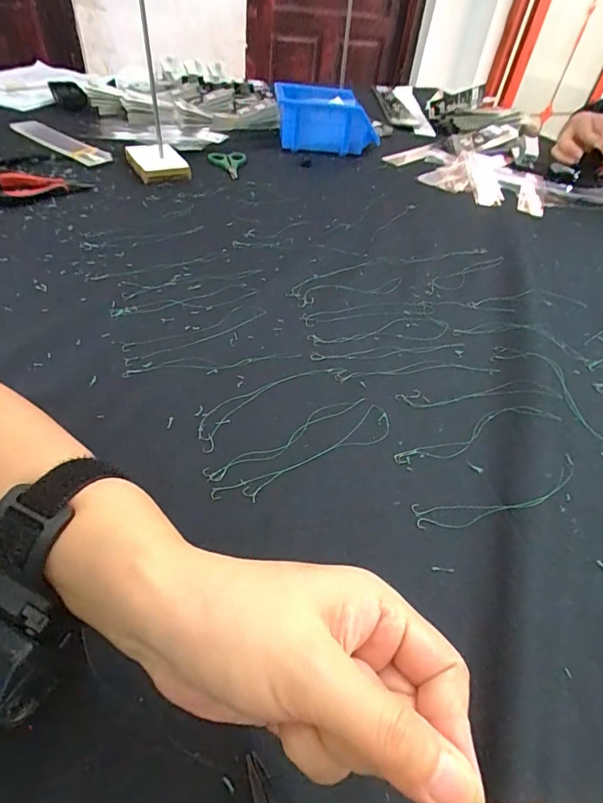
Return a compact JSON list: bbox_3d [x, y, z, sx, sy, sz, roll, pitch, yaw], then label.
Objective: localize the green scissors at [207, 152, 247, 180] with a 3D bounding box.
[{"bbox_3d":[-0.116,-0.375,0.704,0.060,0.014,0.082,-2,47,-9],"label":"green scissors"}]

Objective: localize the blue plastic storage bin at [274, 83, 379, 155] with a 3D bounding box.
[{"bbox_3d":[0.039,-0.513,0.817,0.176,0.082,0.128,-3,47,-10],"label":"blue plastic storage bin"}]

